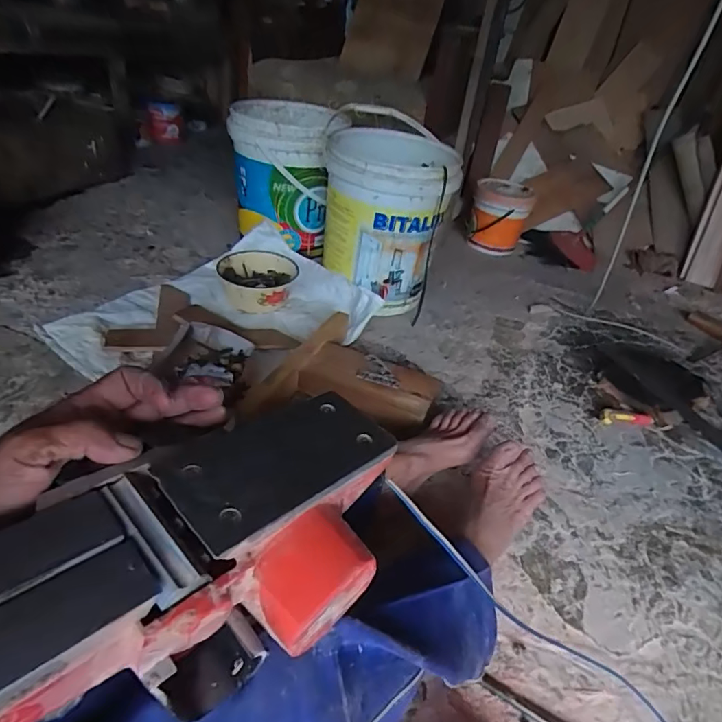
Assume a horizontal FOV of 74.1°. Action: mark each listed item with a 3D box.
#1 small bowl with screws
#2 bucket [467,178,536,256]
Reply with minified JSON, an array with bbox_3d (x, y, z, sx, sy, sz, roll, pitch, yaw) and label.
[{"bbox_3d":[-0.243,-0.192,1.143,0.182,0.071,0.199,0,38,-10],"label":"small bowl with screws"},{"bbox_3d":[0.461,-0.478,1.598,0.186,0.192,0.174,19,39,14],"label":"bucket"}]

